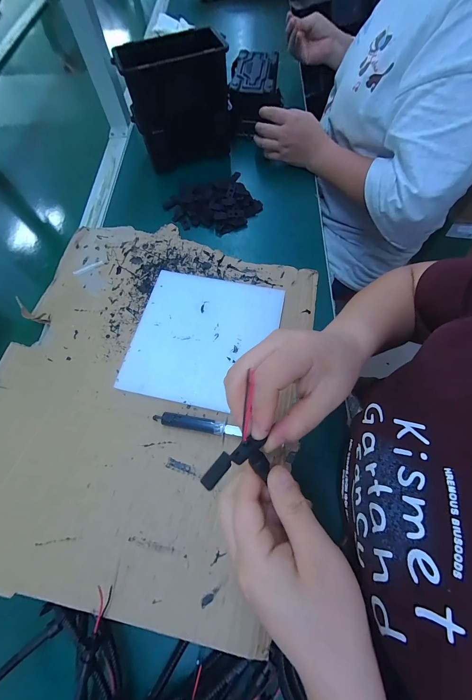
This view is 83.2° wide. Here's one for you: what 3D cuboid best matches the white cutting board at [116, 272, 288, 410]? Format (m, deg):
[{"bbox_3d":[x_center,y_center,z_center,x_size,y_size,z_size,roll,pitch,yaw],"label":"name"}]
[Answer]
[{"bbox_3d":[-0.045,-0.020,0.385,0.195,0.011,0.197,11,68,6],"label":"white cutting board"}]

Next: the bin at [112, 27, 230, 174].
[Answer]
[{"bbox_3d":[-0.104,-0.453,0.492,0.170,0.161,0.110,-17,67,-6],"label":"bin"}]

